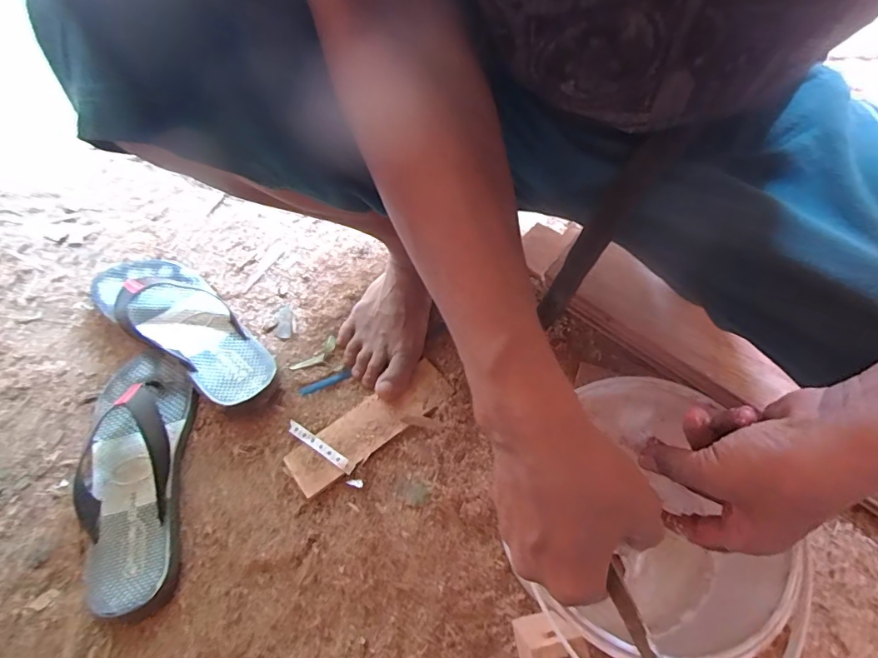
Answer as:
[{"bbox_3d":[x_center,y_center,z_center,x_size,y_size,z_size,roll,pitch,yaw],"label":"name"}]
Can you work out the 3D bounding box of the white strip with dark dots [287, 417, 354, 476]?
[{"bbox_3d":[-0.129,0.126,0.508,0.089,0.007,0.013,31,64,15],"label":"white strip with dark dots"}]

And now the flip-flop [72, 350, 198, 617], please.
[{"bbox_3d":[-0.322,0.137,0.476,0.116,0.052,0.266,-4,61,-4],"label":"flip-flop"}]

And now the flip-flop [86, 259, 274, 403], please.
[{"bbox_3d":[-0.303,-0.013,0.561,0.277,0.047,0.103,33,65,16],"label":"flip-flop"}]

